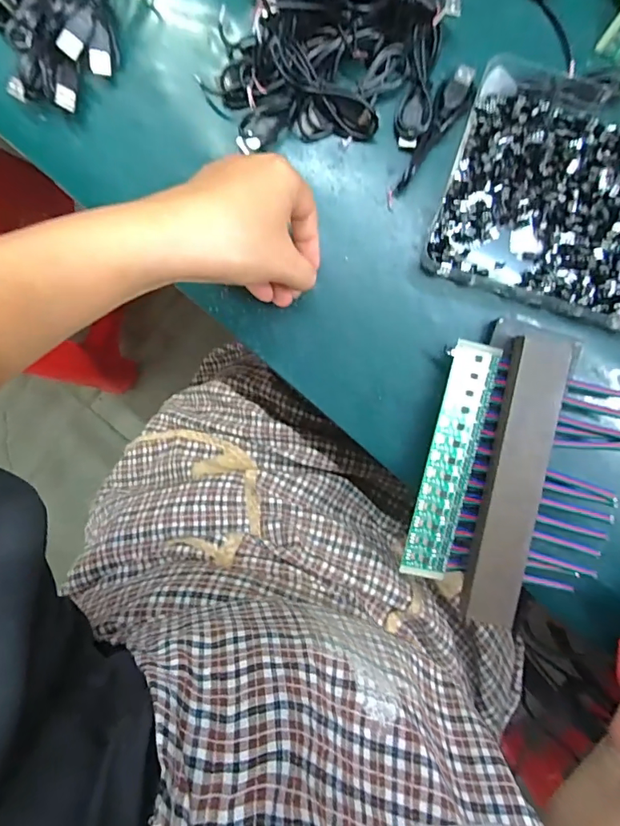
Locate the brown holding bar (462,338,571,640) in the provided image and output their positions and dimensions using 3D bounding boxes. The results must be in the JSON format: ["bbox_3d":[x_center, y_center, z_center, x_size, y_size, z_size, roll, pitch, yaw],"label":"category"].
[{"bbox_3d":[0.134,0.047,0.321,0.036,0.021,0.188,10,93,3],"label":"brown holding bar"}]

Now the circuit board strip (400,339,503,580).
[{"bbox_3d":[0.097,0.034,0.335,0.032,0.006,0.165,12,93,2],"label":"circuit board strip"}]

